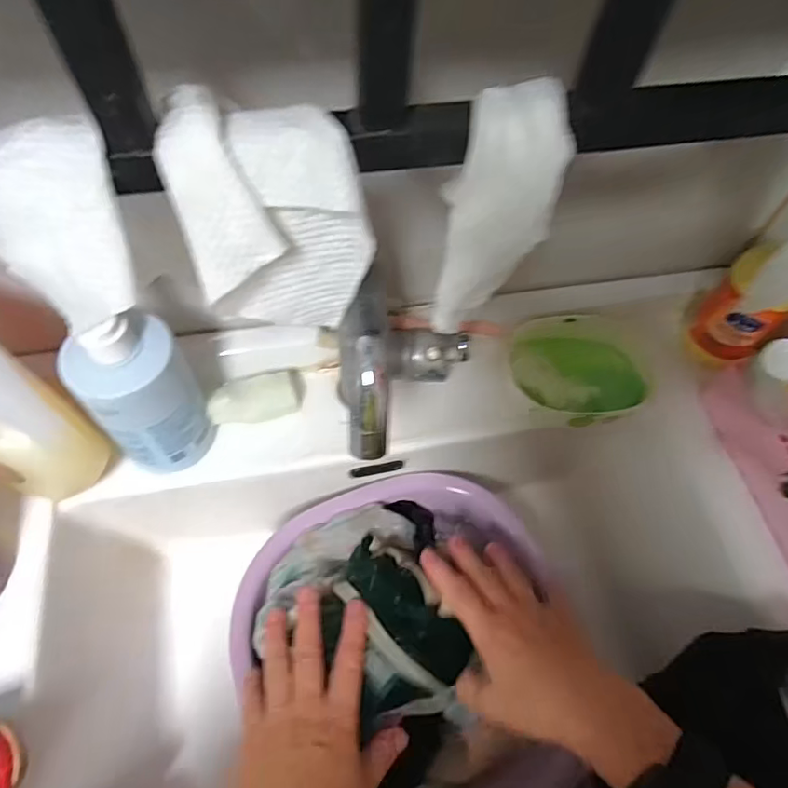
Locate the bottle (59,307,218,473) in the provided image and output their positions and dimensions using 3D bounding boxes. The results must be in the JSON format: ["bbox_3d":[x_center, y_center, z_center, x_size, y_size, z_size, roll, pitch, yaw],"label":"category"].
[{"bbox_3d":[-0.185,0.001,0.408,0.069,0.153,0.056,-35,67,-20],"label":"bottle"}]

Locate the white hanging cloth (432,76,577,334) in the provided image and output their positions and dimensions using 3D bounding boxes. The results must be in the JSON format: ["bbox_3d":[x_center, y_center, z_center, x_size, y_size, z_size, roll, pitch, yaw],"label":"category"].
[{"bbox_3d":[0.046,-0.081,0.251,0.046,0.112,0.017,24,27,11],"label":"white hanging cloth"}]

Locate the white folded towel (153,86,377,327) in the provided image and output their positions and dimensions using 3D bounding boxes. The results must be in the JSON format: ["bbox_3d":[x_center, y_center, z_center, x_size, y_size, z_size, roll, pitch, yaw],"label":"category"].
[{"bbox_3d":[-0.055,-0.076,0.246,0.076,0.093,0.052,-26,65,-17],"label":"white folded towel"}]

